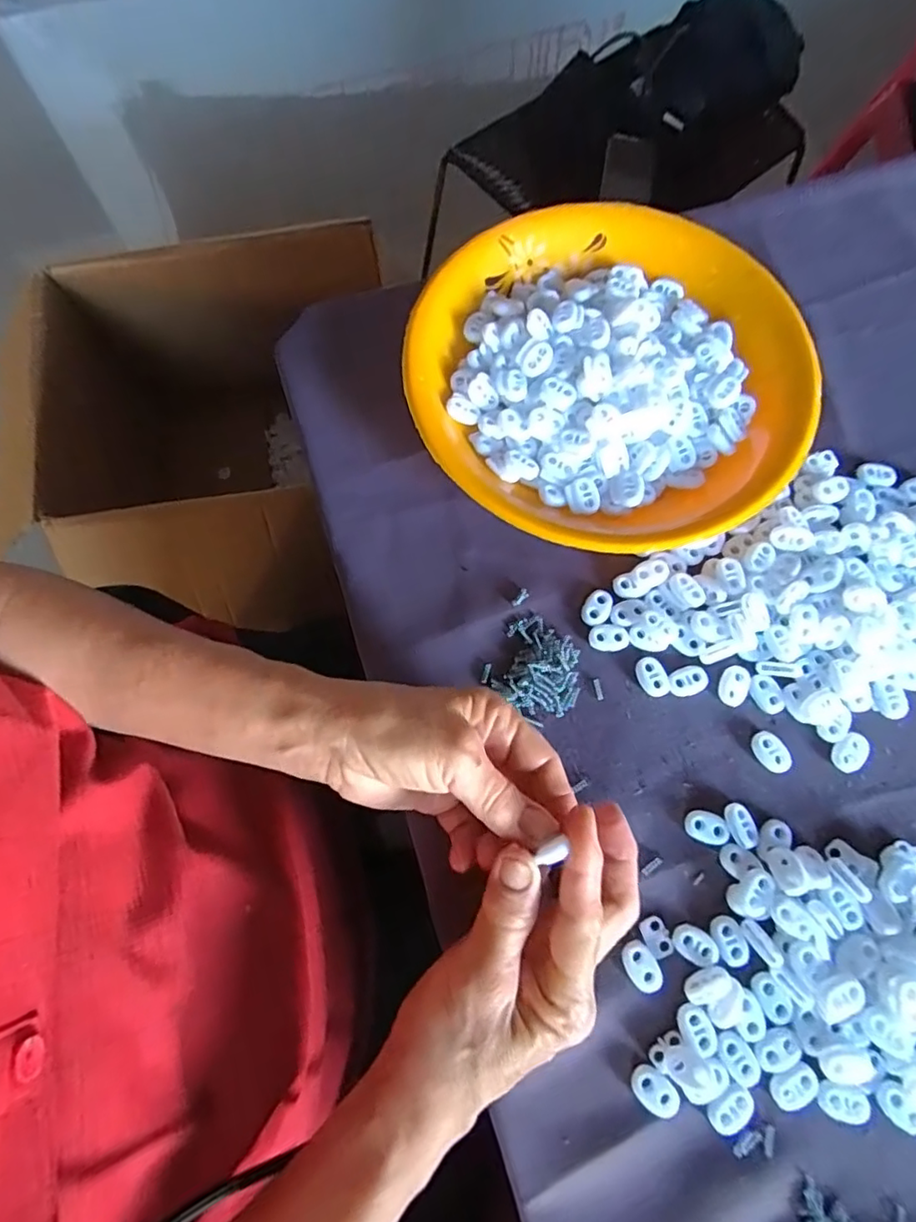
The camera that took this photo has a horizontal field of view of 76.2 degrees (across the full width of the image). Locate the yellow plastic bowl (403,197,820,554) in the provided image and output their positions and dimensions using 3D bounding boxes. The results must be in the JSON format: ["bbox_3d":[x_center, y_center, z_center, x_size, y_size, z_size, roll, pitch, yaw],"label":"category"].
[{"bbox_3d":[0.095,-0.146,0.364,0.231,0.040,0.227,0,73,-1],"label":"yellow plastic bowl"}]

